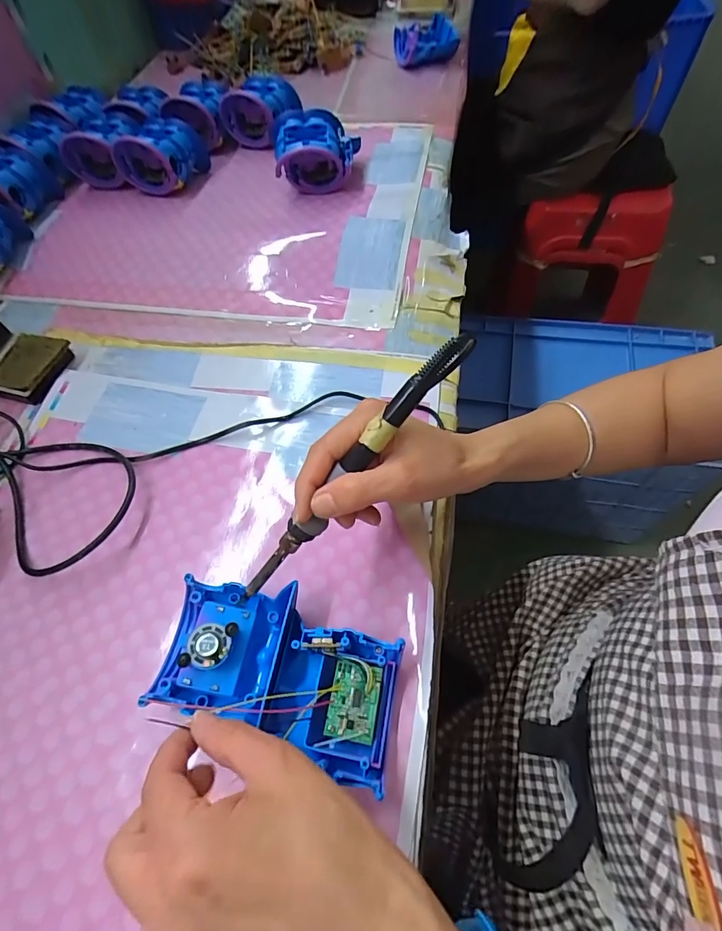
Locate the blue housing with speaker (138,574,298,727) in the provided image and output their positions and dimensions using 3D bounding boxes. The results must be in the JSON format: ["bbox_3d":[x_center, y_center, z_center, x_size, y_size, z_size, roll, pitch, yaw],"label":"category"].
[{"bbox_3d":[-0.089,0.119,0.292,0.077,0.033,0.080,8,62,8],"label":"blue housing with speaker"}]

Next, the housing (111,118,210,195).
[{"bbox_3d":[-0.258,-0.407,0.575,0.083,0.063,0.091,17,63,14],"label":"housing"}]

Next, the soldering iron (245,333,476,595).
[{"bbox_3d":[-0.008,0.007,0.259,0.017,0.013,0.204,47,107,24],"label":"soldering iron"}]

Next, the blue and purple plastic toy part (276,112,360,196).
[{"bbox_3d":[-0.054,-0.389,0.553,0.095,0.066,0.081,-1,60,5],"label":"blue and purple plastic toy part"}]

